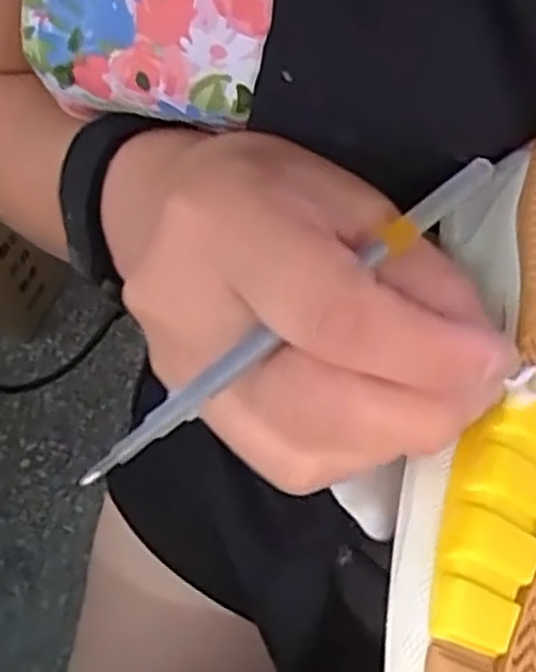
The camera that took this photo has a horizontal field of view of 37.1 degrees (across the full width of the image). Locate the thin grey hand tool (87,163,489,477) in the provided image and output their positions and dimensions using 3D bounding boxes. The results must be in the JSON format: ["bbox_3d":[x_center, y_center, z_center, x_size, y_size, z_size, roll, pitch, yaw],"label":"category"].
[{"bbox_3d":[0.011,-0.009,0.169,0.006,0.004,0.122,38,59,23],"label":"thin grey hand tool"}]

